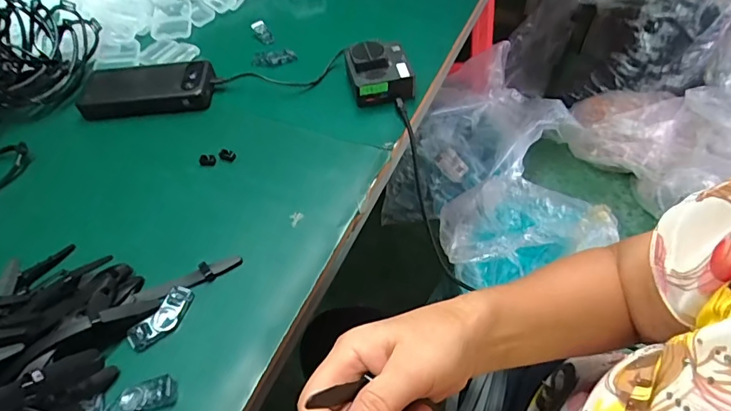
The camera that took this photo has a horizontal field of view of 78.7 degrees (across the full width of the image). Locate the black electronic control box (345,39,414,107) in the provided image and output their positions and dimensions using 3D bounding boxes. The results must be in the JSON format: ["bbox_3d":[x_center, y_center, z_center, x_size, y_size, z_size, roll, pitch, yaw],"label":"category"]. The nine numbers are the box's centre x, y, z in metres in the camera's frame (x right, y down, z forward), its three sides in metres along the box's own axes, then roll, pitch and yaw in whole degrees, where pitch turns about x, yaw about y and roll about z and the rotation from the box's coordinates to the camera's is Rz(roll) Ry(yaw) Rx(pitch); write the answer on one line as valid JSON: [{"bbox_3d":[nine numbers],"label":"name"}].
[{"bbox_3d":[0.015,-0.162,0.537,0.073,0.045,0.071,-13,54,-5],"label":"black electronic control box"}]

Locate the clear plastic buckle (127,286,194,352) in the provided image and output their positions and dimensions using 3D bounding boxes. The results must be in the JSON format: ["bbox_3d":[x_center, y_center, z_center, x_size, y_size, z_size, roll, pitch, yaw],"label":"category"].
[{"bbox_3d":[-0.171,0.095,0.376,0.025,0.009,0.059,25,59,21],"label":"clear plastic buckle"}]

